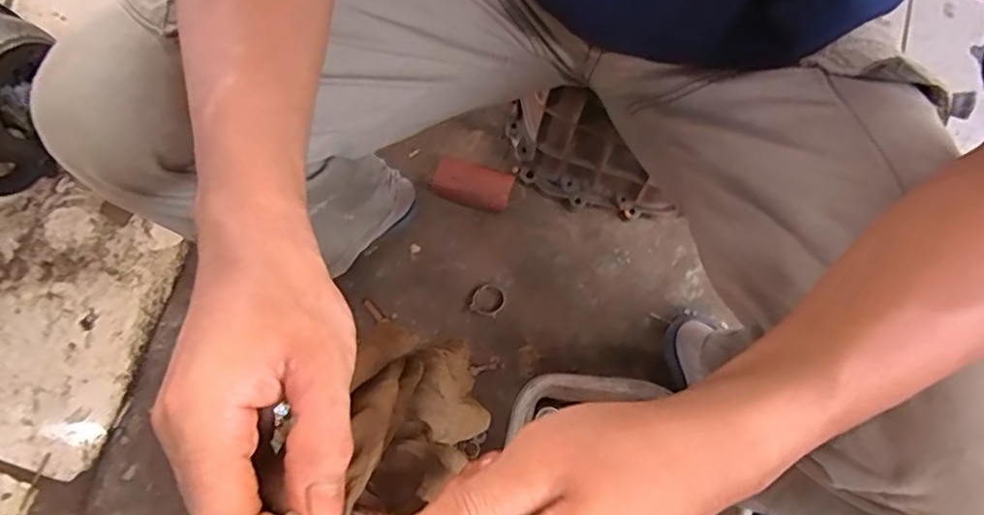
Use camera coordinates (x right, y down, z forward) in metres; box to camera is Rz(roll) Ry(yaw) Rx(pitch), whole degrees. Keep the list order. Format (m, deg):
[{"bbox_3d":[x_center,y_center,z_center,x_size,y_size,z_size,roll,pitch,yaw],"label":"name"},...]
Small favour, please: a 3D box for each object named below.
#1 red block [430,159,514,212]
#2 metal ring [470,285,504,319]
[{"bbox_3d":[-0.027,-0.099,0.793,0.104,0.046,0.046,16,78,3],"label":"red block"},{"bbox_3d":[-0.005,0.056,0.771,0.040,0.009,0.041,0,78,0],"label":"metal ring"}]

